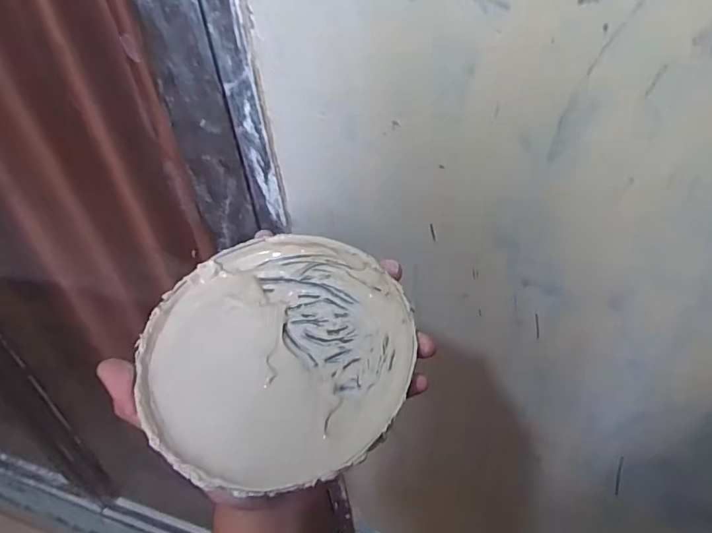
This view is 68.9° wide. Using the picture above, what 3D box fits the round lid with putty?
[{"bbox_3d":[-0.043,0.044,0.286,0.142,0.017,0.149,-2,49,3],"label":"round lid with putty"}]

